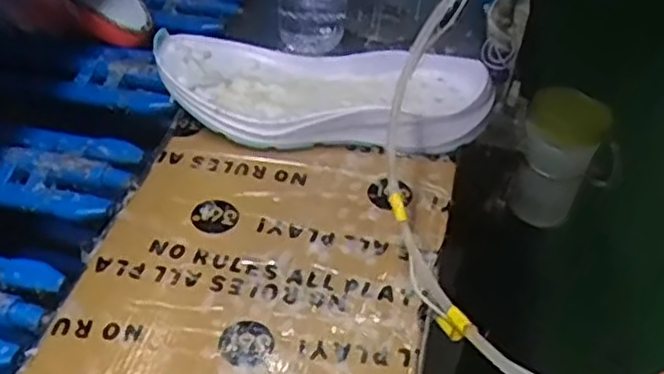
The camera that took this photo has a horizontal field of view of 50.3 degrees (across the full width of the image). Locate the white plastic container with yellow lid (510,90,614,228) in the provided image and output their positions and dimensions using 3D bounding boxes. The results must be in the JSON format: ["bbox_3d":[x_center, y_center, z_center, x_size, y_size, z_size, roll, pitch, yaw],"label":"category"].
[{"bbox_3d":[0.230,-0.025,0.734,0.079,0.121,0.078,21,47,16],"label":"white plastic container with yellow lid"}]

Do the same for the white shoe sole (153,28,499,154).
[{"bbox_3d":[-0.007,-0.080,0.581,0.268,0.052,0.110,7,45,3],"label":"white shoe sole"}]

